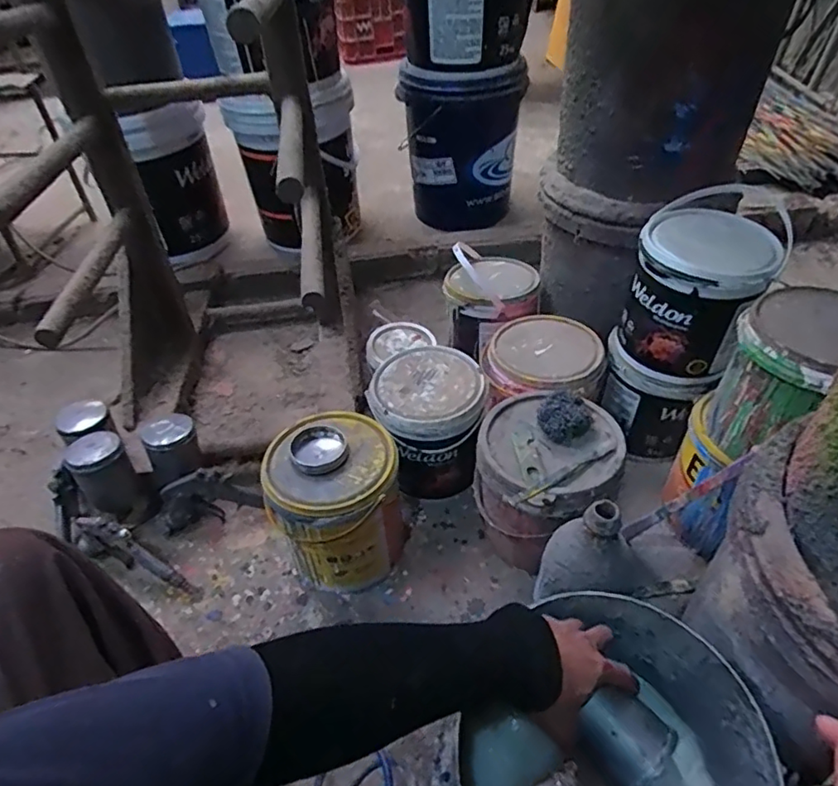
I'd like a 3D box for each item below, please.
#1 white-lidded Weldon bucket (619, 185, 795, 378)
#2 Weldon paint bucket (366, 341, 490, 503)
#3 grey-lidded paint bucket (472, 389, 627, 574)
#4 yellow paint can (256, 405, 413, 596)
[{"bbox_3d":[0.406,-0.153,0.823,0.164,0.182,0.198,23,51,27],"label":"white-lidded Weldon bucket"},{"bbox_3d":[0.019,0.048,0.916,0.168,0.178,0.165,-4,44,4],"label":"Weldon paint bucket"},{"bbox_3d":[0.173,0.124,0.788,0.180,0.221,0.184,-4,44,4],"label":"grey-lidded paint bucket"},{"bbox_3d":[-0.112,0.155,0.815,0.175,0.209,0.178,-15,44,-8],"label":"yellow paint can"}]

